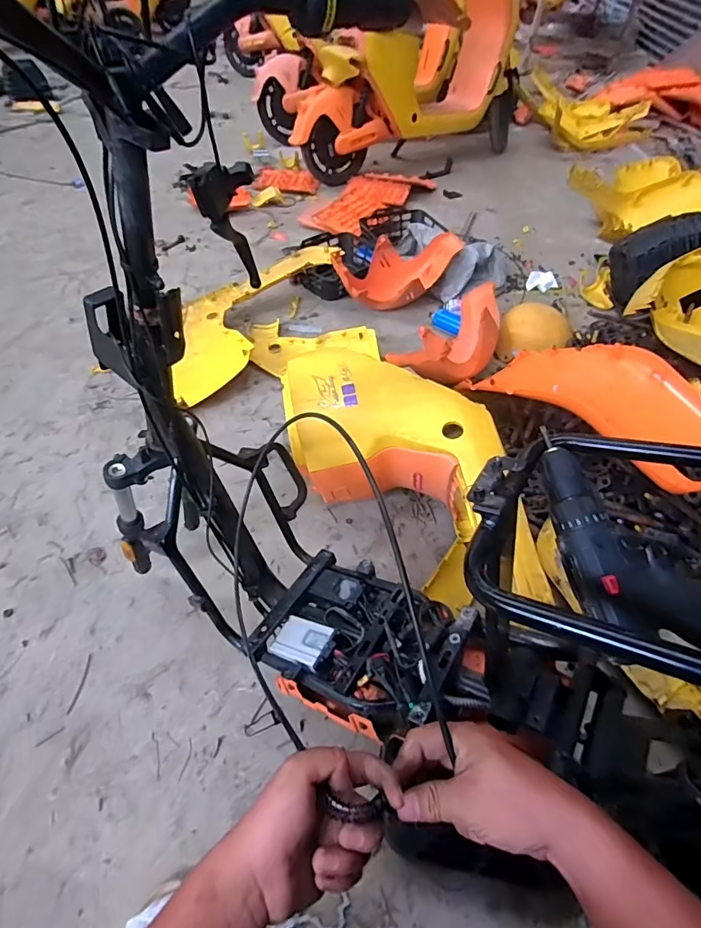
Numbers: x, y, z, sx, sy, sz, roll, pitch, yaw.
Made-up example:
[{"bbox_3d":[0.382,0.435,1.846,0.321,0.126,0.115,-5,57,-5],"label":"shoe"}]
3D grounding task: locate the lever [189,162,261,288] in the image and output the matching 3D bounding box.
[{"bbox_3d":[-0.120,-0.254,0.501,0.032,0.146,0.066,17,75,12],"label":"lever"}]

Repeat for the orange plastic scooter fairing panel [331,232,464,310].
[{"bbox_3d":[0.154,-0.692,1.675,0.441,0.175,0.240,-32,59,-24],"label":"orange plastic scooter fairing panel"}]

